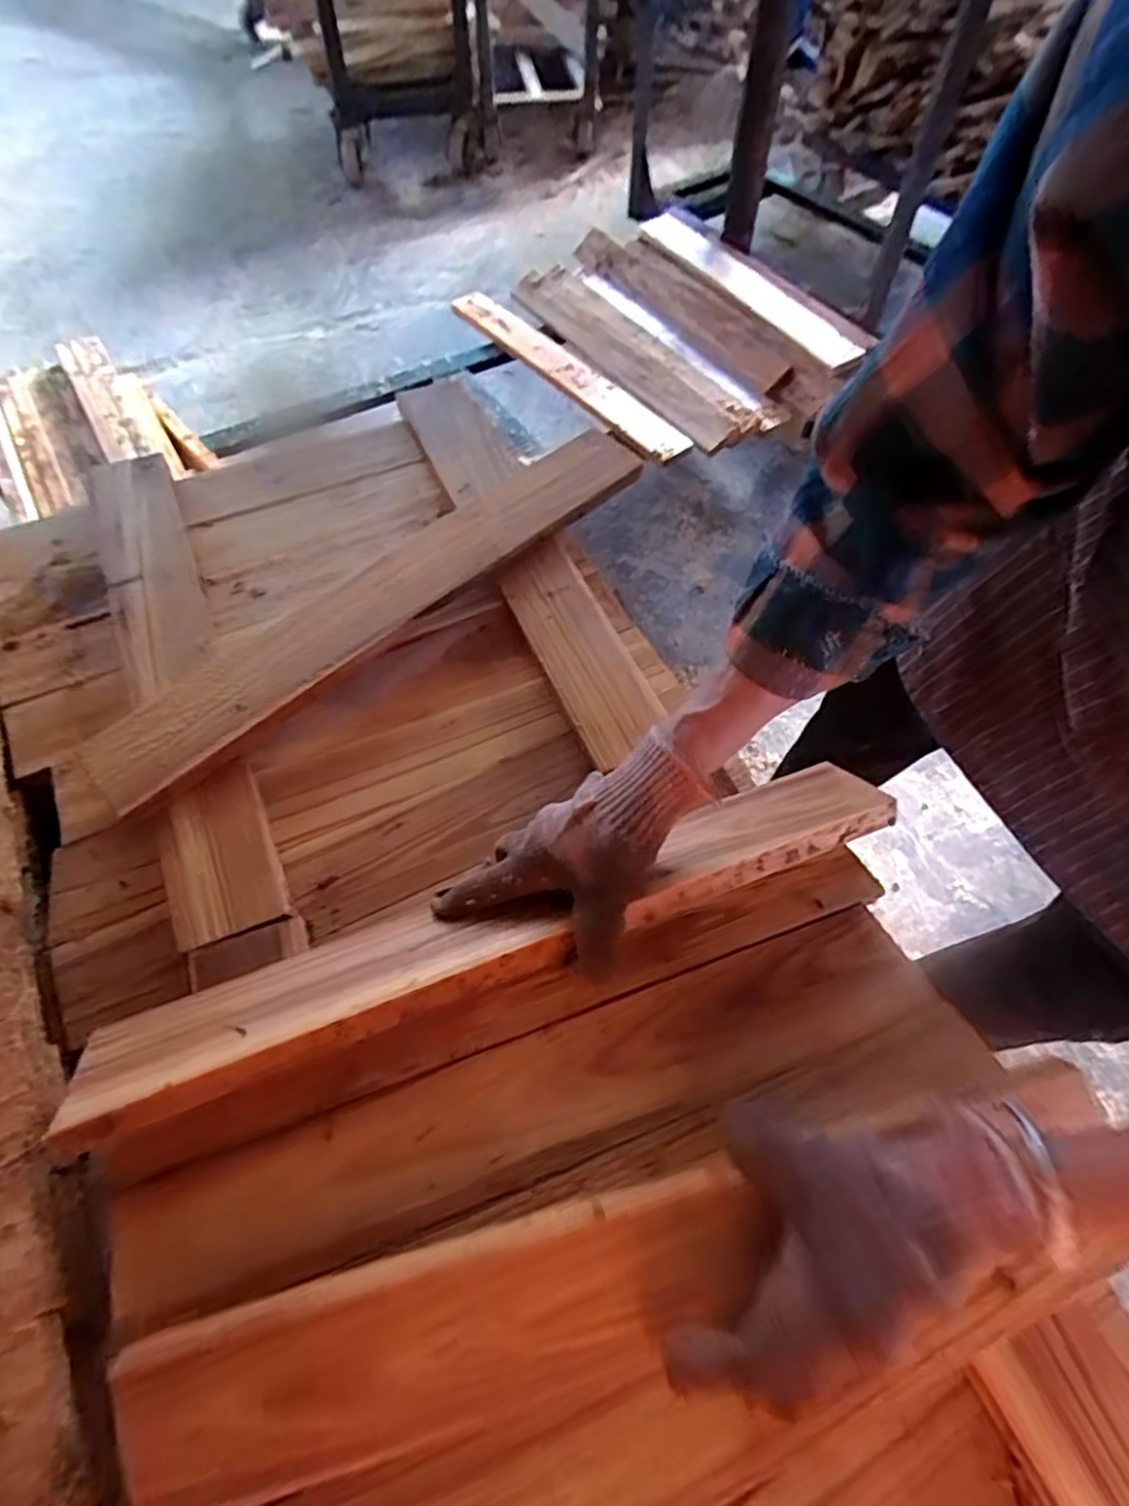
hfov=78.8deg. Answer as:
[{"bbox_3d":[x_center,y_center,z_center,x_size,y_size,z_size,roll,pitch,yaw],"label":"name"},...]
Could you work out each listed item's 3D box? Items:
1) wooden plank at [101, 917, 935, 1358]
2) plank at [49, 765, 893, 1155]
[{"bbox_3d":[-0.006,0.194,0.392,0.463,0.010,0.071,-17,63,-11],"label":"wooden plank"},{"bbox_3d":[-0.027,0.100,0.417,0.485,0.017,0.075,-18,29,-13],"label":"plank"}]

